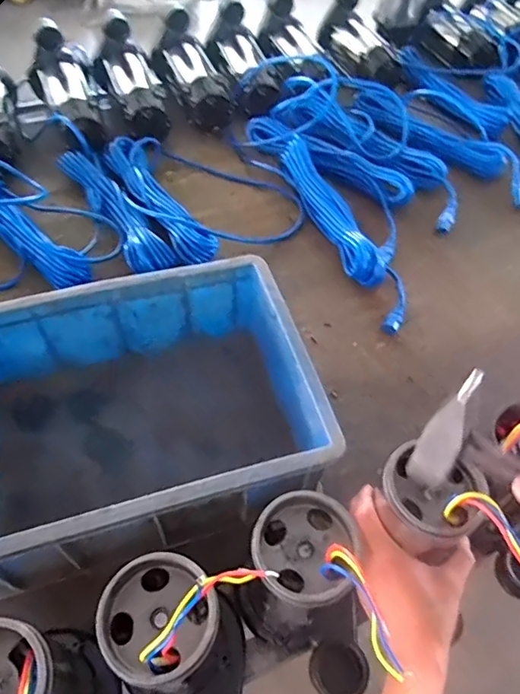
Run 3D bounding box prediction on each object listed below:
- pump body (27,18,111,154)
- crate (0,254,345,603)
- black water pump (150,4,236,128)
[{"bbox_3d":[-0.381,-0.490,1.016,0.133,0.124,0.314,-14,57,-12],"label":"pump body"},{"bbox_3d":[-0.147,0.084,0.625,0.399,0.176,0.313,-12,56,-11],"label":"crate"},{"bbox_3d":[-0.135,-0.583,1.086,0.127,0.124,0.254,-22,59,-17],"label":"black water pump"}]

